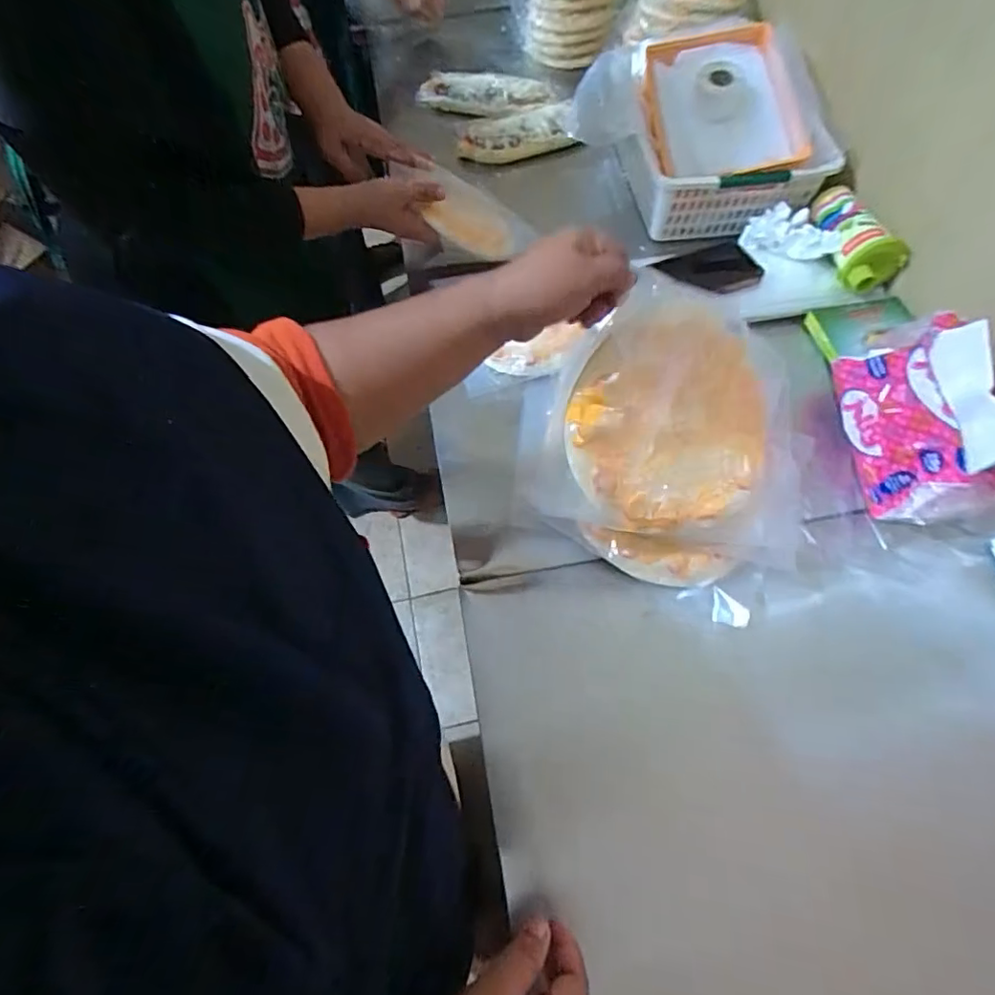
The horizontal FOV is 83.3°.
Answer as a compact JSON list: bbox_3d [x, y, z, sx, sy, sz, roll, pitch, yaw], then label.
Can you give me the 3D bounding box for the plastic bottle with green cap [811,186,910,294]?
[{"bbox_3d":[0.440,-0.322,0.695,0.063,0.062,0.141,-14,62,-4],"label":"plastic bottle with green cap"}]

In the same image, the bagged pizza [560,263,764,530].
[{"bbox_3d":[0.162,-0.072,0.488,0.200,0.029,0.208,6,99,-19],"label":"bagged pizza"}]

